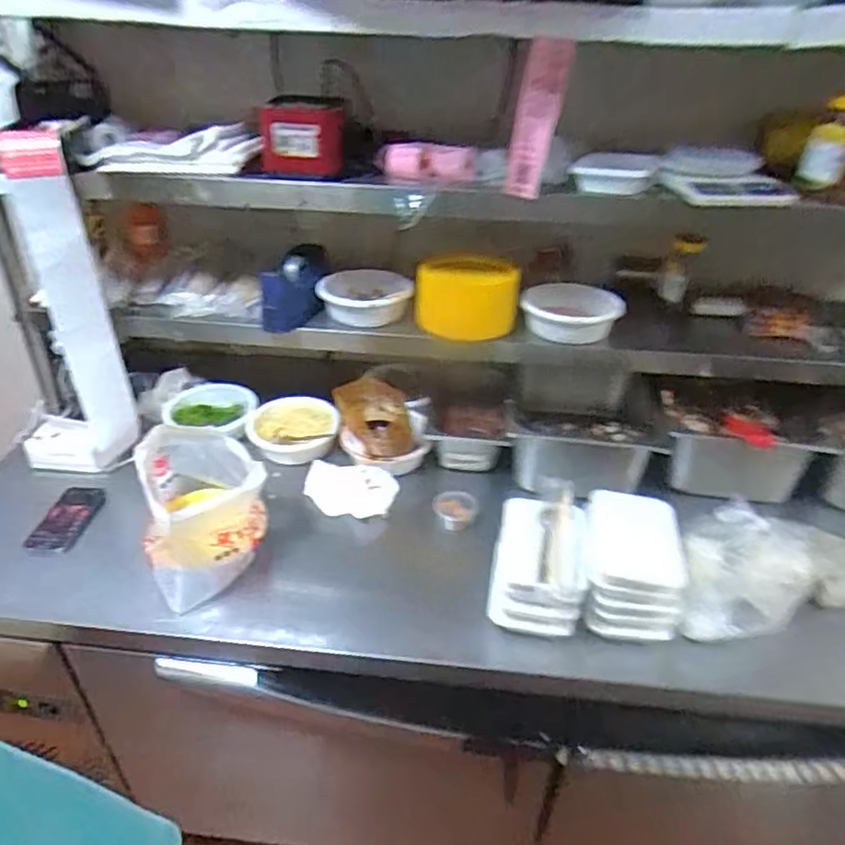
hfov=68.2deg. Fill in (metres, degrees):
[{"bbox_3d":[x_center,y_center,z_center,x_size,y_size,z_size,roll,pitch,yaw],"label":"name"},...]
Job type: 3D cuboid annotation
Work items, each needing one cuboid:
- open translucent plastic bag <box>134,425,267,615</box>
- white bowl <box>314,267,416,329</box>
[{"bbox_3d":[-0.326,0.115,0.917,0.163,0.156,0.205,-16,37,-24],"label":"open translucent plastic bag"},{"bbox_3d":[-0.104,-0.236,1.168,0.168,0.057,0.165,1,33,0],"label":"white bowl"}]

